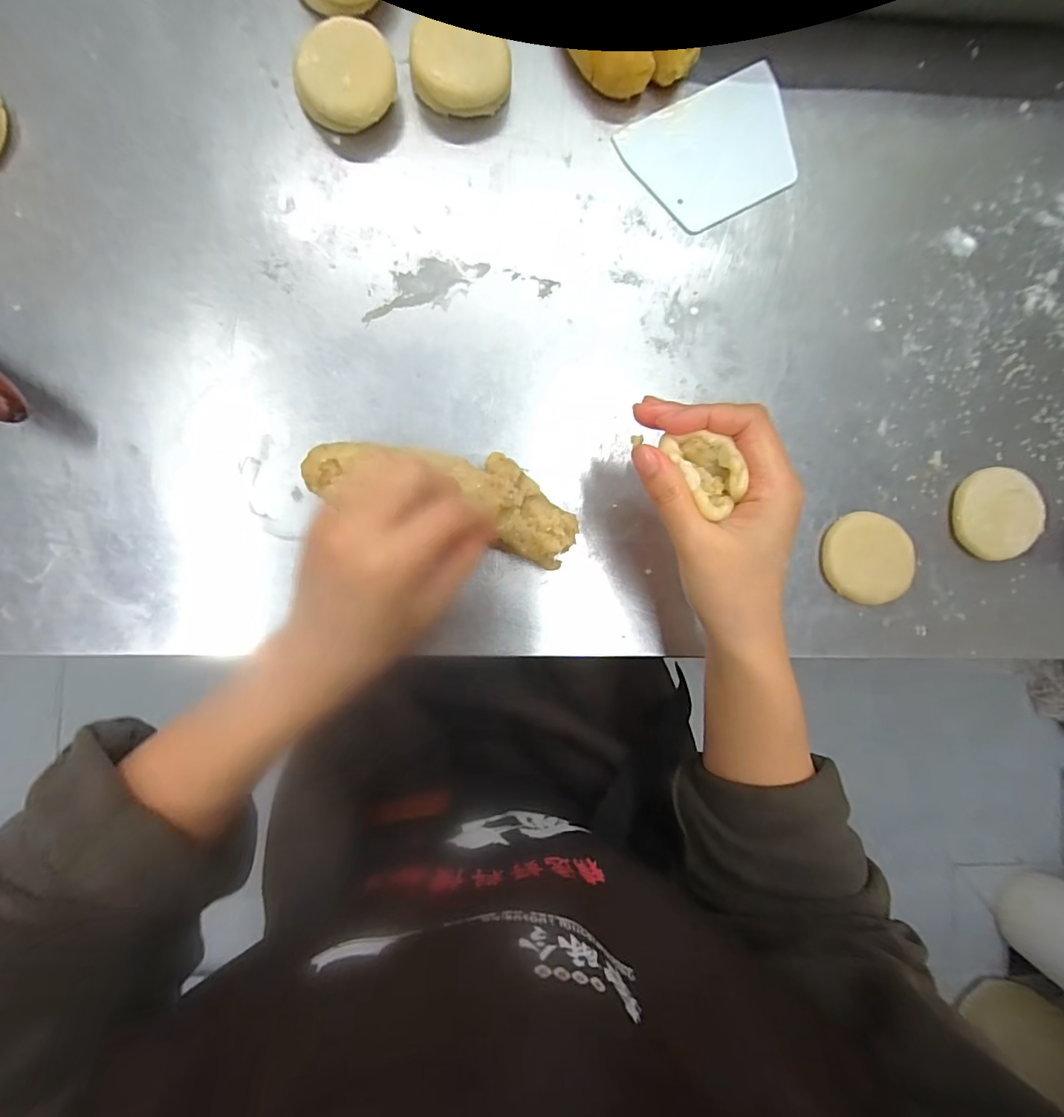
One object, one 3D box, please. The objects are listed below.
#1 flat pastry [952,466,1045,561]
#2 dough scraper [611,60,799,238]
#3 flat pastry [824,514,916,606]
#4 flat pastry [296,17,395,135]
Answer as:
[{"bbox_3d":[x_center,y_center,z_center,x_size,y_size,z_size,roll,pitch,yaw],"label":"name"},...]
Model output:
[{"bbox_3d":[0.339,-0.033,0.361,0.061,0.013,0.065,-5,88,-5],"label":"flat pastry"},{"bbox_3d":[0.133,-0.292,0.355,0.122,0.005,0.088,-29,90,-5],"label":"dough scraper"},{"bbox_3d":[0.238,0.000,0.349,0.058,0.017,0.062,0,88,-4],"label":"flat pastry"},{"bbox_3d":[-0.120,-0.310,0.320,0.061,0.029,0.058,-12,89,-5],"label":"flat pastry"}]

